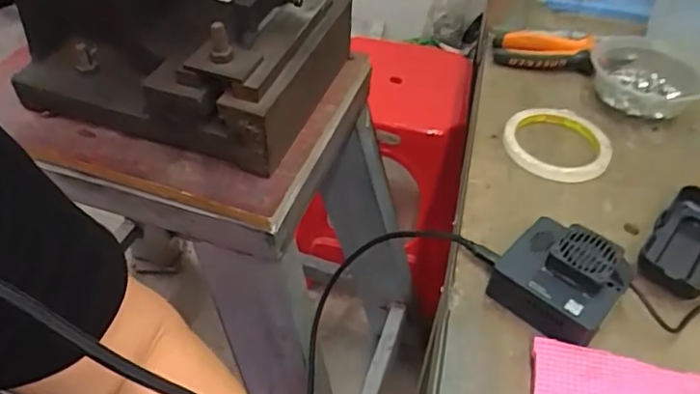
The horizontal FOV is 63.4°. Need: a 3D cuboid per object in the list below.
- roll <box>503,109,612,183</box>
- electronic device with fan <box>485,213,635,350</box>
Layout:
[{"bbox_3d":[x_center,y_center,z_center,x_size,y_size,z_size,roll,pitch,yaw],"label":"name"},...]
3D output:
[{"bbox_3d":[0.197,-0.051,0.537,0.095,0.012,0.093,1,44,-1],"label":"roll"},{"bbox_3d":[0.150,0.057,0.403,0.078,0.042,0.073,35,53,30],"label":"electronic device with fan"}]

